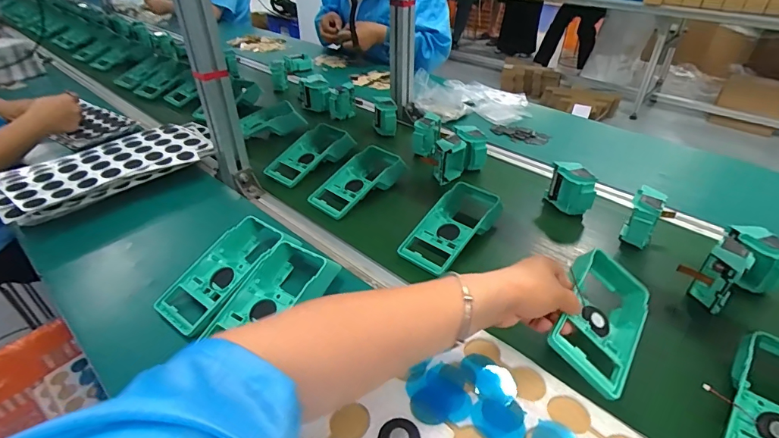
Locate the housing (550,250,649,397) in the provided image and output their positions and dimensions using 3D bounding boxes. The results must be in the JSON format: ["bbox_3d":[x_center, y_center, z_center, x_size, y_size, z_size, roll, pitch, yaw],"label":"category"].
[{"bbox_3d":[0.226,0.105,0.465,0.091,0.042,0.192,42,45,12],"label":"housing"}]

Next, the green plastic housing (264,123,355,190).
[{"bbox_3d":[-0.162,-0.131,0.857,0.113,0.059,0.212,25,43,29],"label":"green plastic housing"}]

